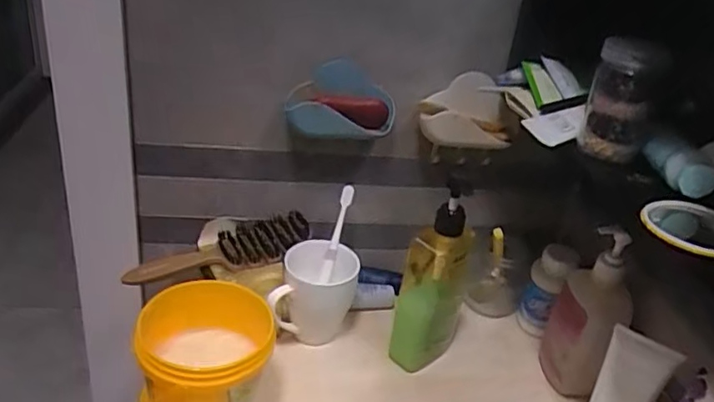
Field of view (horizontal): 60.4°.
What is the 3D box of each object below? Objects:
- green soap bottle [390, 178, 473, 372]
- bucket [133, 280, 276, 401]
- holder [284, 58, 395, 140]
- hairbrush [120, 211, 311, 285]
[{"bbox_3d":[0.084,0.083,0.671,0.067,0.227,0.062,15,30,13],"label":"green soap bottle"},{"bbox_3d":[-0.143,0.156,0.581,0.111,0.114,0.118,6,29,-3],"label":"bucket"},{"bbox_3d":[-0.015,-0.105,0.667,0.117,0.078,0.049,3,30,-8],"label":"holder"},{"bbox_3d":[-0.151,0.056,0.692,0.205,0.047,0.065,-10,34,-28],"label":"hairbrush"}]

